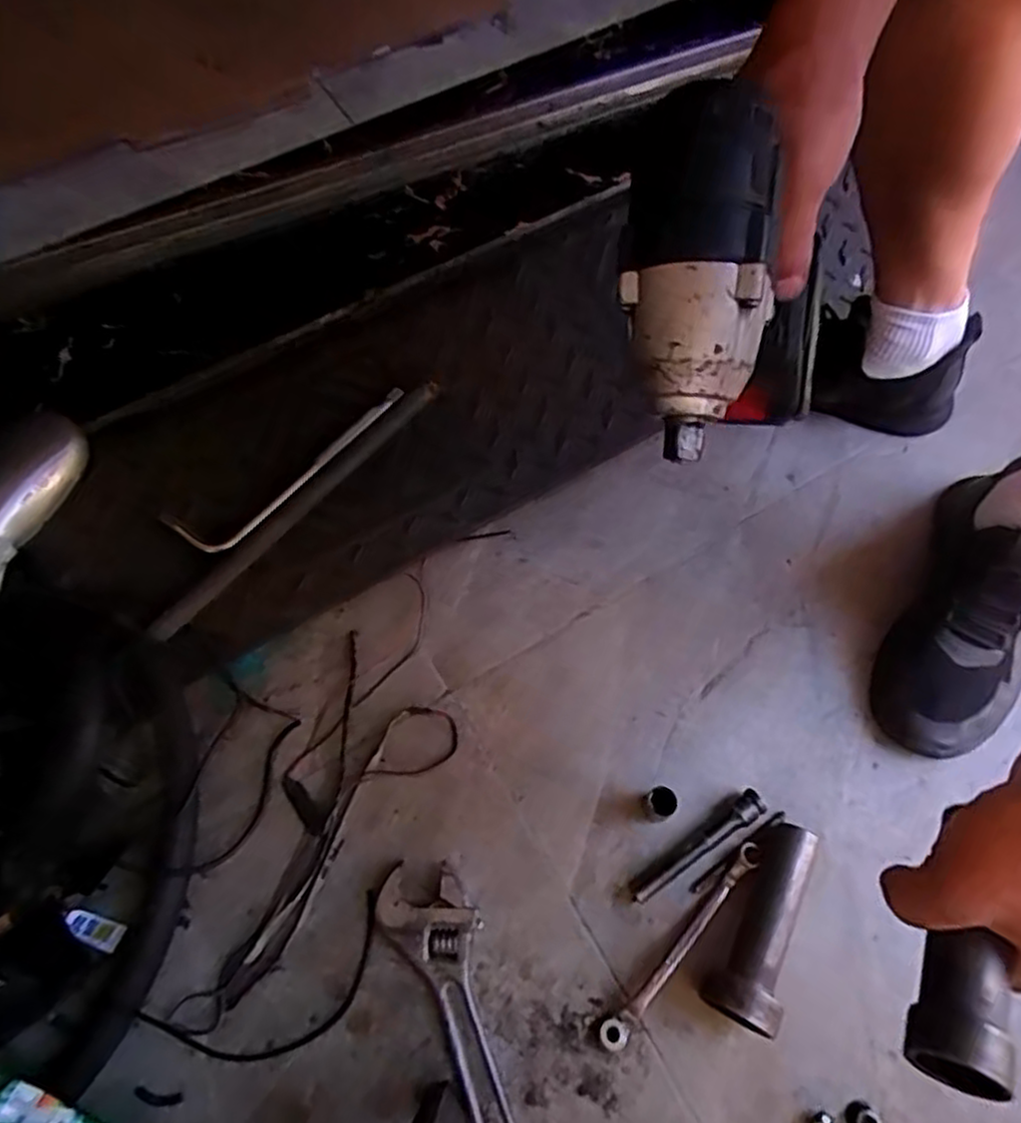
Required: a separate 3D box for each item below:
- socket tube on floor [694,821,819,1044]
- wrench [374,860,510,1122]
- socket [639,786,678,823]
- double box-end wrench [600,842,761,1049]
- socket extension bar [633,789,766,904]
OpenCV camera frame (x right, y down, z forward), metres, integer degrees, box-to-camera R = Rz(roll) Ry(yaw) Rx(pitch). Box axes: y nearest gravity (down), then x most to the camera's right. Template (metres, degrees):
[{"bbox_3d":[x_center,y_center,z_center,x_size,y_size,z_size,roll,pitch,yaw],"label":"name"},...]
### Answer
[{"bbox_3d":[0.196,0.269,0.536,0.048,0.052,0.146,29,69,15],"label":"socket tube on floor"},{"bbox_3d":[-0.020,0.362,0.523,0.065,0.023,0.280,-25,71,-9],"label":"wrench"},{"bbox_3d":[0.120,0.197,0.582,0.021,0.046,0.025,19,66,11],"label":"socket"},{"bbox_3d":[0.134,0.291,0.550,0.017,0.013,0.183,42,75,14],"label":"double box-end wrench"},{"bbox_3d":[0.152,0.231,0.577,0.129,0.015,0.019,-35,73,-12],"label":"socket extension bar"}]

